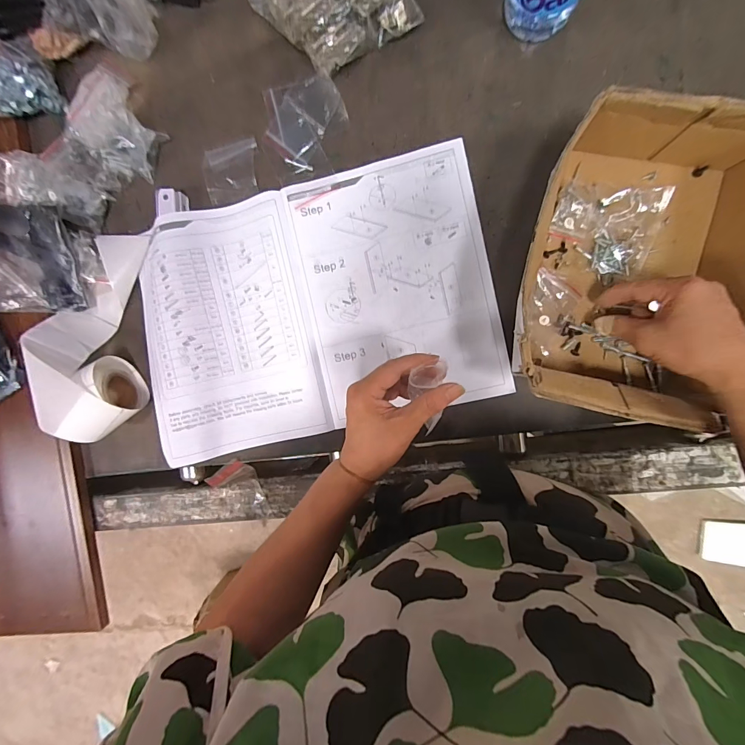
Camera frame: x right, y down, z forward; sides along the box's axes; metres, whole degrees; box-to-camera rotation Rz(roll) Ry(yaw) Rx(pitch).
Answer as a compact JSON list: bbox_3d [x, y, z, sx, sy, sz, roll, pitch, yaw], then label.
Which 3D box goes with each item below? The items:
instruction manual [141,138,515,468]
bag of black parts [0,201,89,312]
[{"bbox_3d":[-0.068,-0.072,0.410,0.395,0.021,0.274,-12,90,8],"label":"instruction manual"},{"bbox_3d":[-0.441,-0.136,0.425,0.195,0.029,0.126,3,92,7],"label":"bag of black parts"}]

